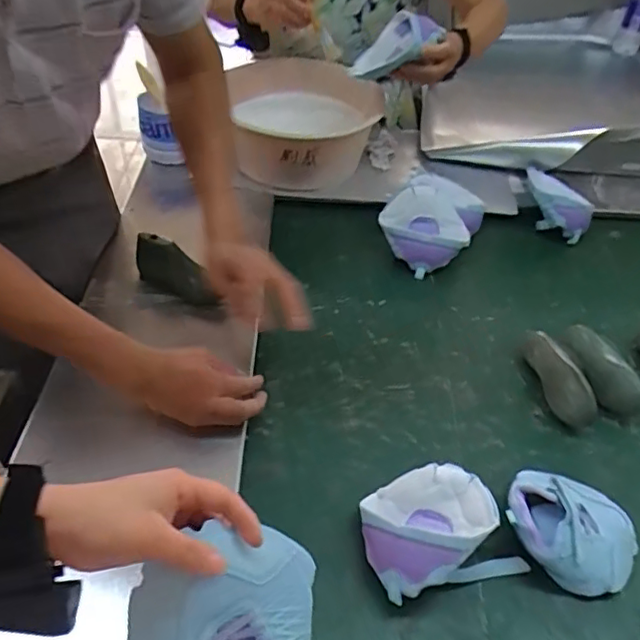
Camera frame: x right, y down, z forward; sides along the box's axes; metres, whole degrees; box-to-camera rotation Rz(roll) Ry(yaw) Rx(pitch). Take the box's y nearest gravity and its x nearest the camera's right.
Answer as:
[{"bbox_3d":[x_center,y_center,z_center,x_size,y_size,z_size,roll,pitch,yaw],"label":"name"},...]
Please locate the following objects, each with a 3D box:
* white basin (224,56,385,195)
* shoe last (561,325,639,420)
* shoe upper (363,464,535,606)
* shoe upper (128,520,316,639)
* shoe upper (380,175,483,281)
[{"bbox_3d":[-0.030,-0.349,1.065,0.288,0.171,0.316,-3,46,-7],"label":"white basin"},{"bbox_3d":[0.369,0.057,0.775,0.055,0.042,0.147,-6,46,-9],"label":"shoe last"},{"bbox_3d":[0.114,0.204,0.596,0.145,0.073,0.126,-11,45,-14],"label":"shoe upper"},{"bbox_3d":[-0.062,0.205,0.406,0.134,0.060,0.118,40,90,-15],"label":"shoe upper"},{"bbox_3d":[0.179,-0.156,0.946,0.132,0.089,0.183,28,49,23],"label":"shoe upper"}]

